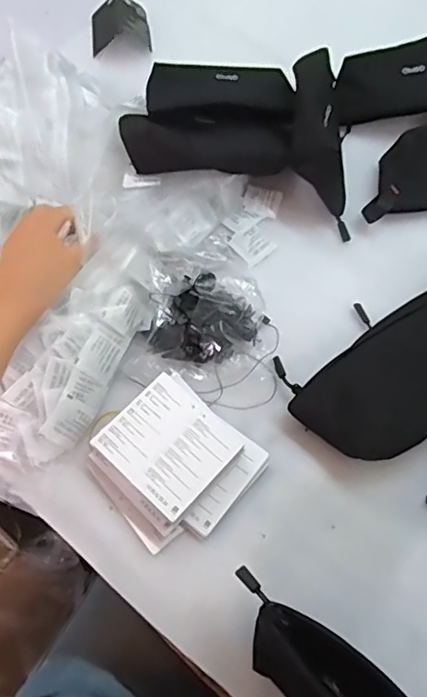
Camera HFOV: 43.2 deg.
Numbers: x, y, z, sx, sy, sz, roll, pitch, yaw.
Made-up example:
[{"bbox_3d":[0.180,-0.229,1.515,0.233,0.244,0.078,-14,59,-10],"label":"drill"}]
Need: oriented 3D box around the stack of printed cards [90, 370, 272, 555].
[{"bbox_3d":[-0.036,0.101,0.474,0.123,0.034,0.120,39,71,18],"label":"stack of printed cards"}]

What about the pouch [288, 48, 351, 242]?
[{"bbox_3d":[0.118,-0.240,0.606,0.068,0.073,0.228,1,64,2],"label":"pouch"}]

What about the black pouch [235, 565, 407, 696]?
[{"bbox_3d":[0.081,0.230,0.365,0.175,0.060,0.054,36,70,26],"label":"black pouch"}]

